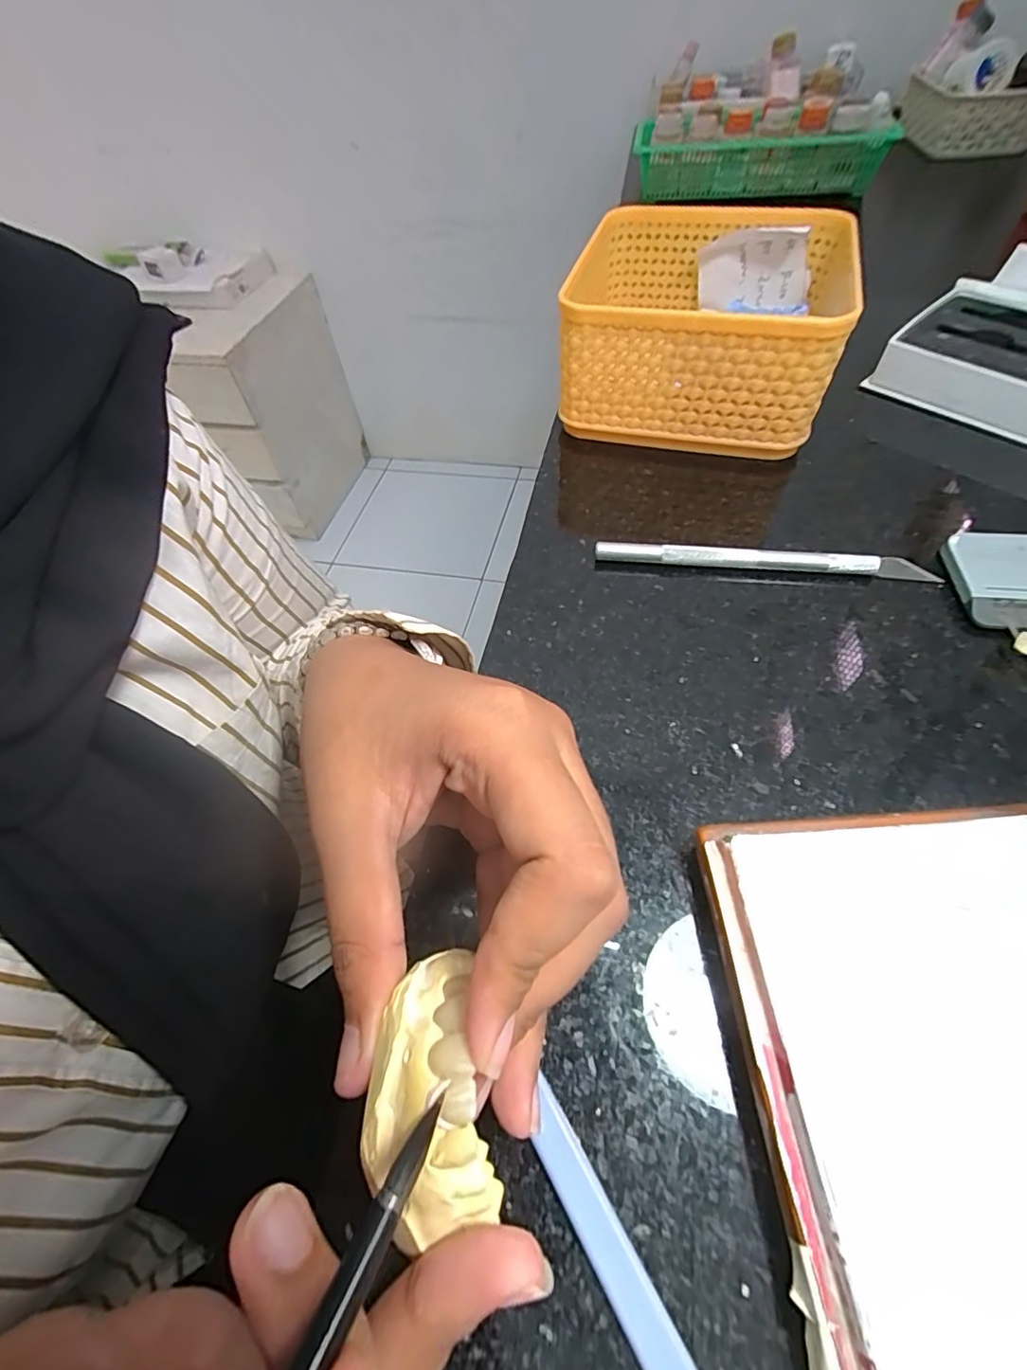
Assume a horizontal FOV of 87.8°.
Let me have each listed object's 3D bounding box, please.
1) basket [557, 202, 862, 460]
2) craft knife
[{"bbox_3d":[0.098,-0.191,0.285,0.130,0.065,0.130,14,56,14],"label":"basket"},{"bbox_3d":[0.104,-0.053,0.228,0.136,0.009,0.005,6,55,8],"label":"craft knife"}]

